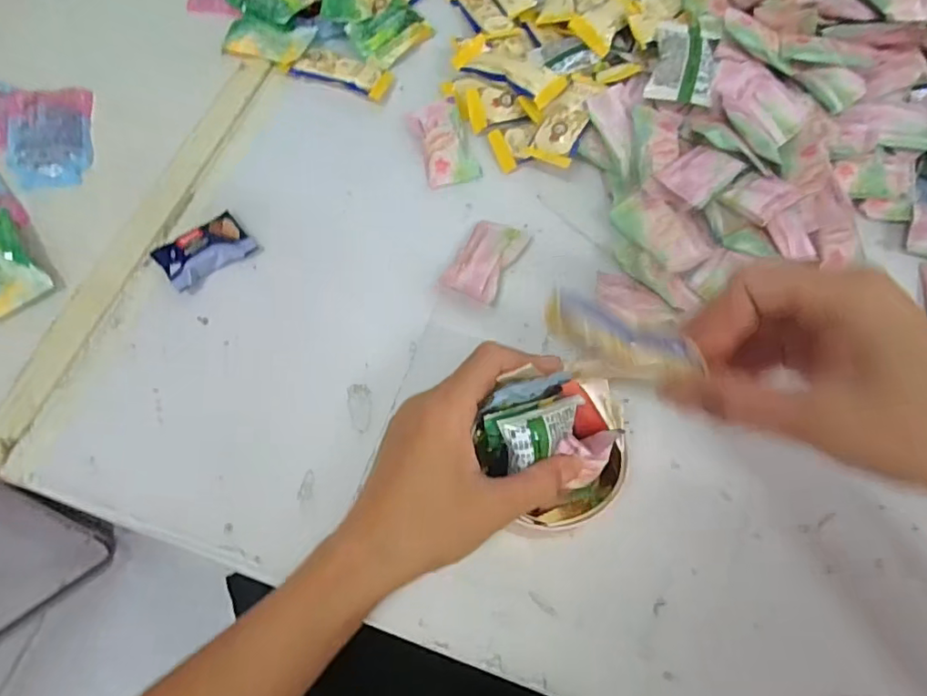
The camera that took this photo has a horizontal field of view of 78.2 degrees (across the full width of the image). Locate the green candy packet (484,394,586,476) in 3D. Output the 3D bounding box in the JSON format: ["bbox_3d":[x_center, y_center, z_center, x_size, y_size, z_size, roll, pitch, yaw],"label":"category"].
[{"bbox_3d":[0.038,0.041,0.280,0.048,0.014,0.027,-17,70,-9],"label":"green candy packet"}]

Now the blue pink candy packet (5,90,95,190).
[{"bbox_3d":[-0.288,-0.149,0.396,0.052,0.009,0.080,-11,69,-7],"label":"blue pink candy packet"}]

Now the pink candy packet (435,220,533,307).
[{"bbox_3d":[0.015,-0.058,0.376,0.036,0.014,0.064,27,69,8],"label":"pink candy packet"}]

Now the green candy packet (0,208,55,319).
[{"bbox_3d":[-0.293,-0.055,0.356,0.038,0.014,0.073,-36,74,-15],"label":"green candy packet"}]

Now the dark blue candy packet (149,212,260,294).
[{"bbox_3d":[-0.165,-0.063,0.364,0.055,0.015,0.033,-38,74,-16],"label":"dark blue candy packet"}]

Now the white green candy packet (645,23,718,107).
[{"bbox_3d":[0.155,-0.202,0.398,0.042,0.014,0.069,14,68,3],"label":"white green candy packet"}]

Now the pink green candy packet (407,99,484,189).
[{"bbox_3d":[-0.014,-0.147,0.409,0.036,0.015,0.064,-17,70,-9],"label":"pink green candy packet"}]

